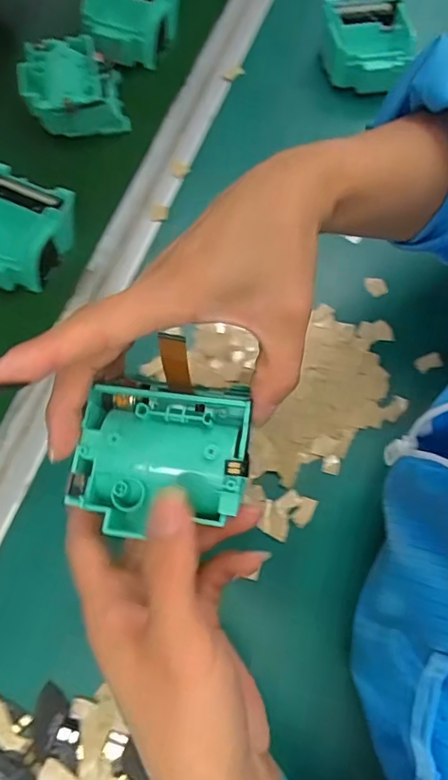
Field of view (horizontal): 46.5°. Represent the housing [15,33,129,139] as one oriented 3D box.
[{"bbox_3d":[-0.131,-0.262,0.451,0.081,0.037,0.073,-13,71,-7],"label":"housing"}]

